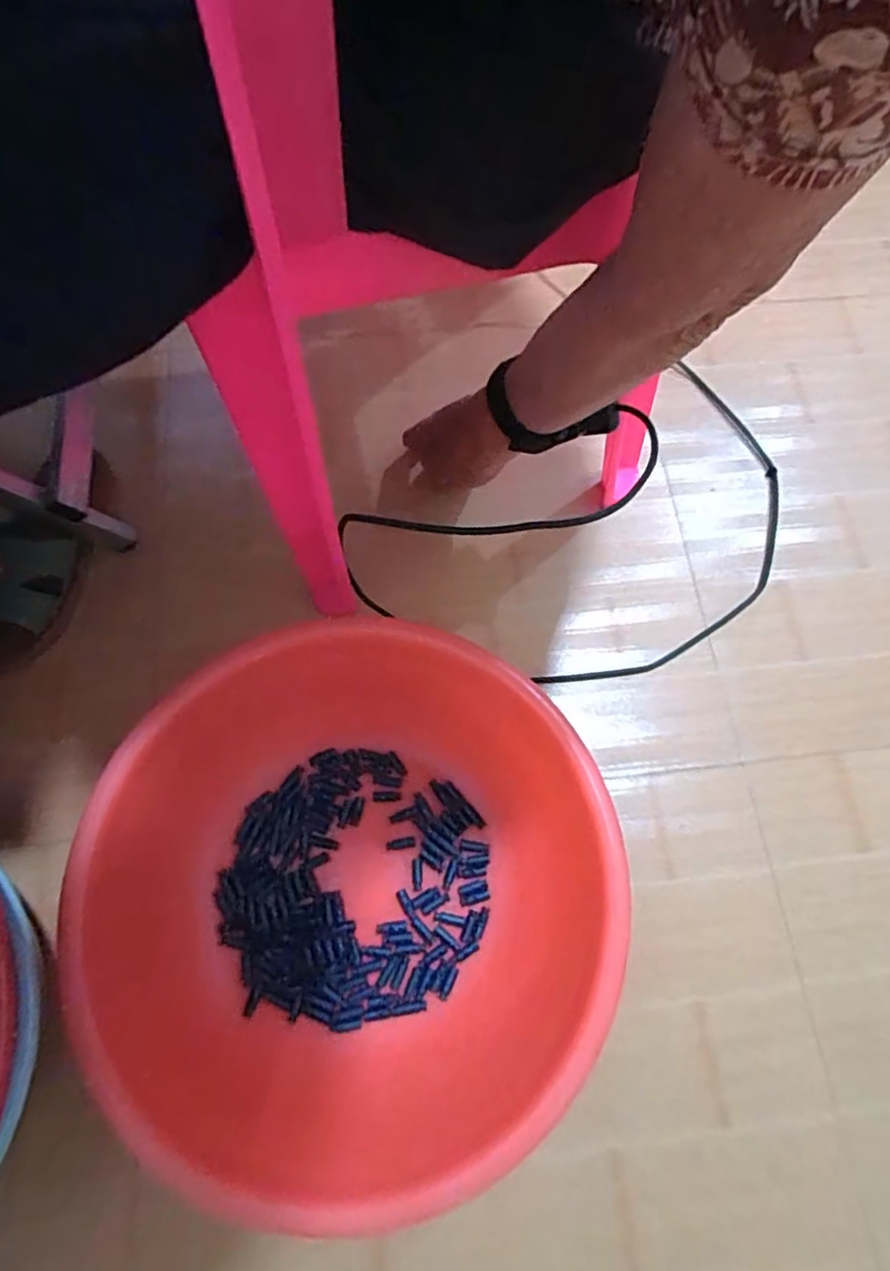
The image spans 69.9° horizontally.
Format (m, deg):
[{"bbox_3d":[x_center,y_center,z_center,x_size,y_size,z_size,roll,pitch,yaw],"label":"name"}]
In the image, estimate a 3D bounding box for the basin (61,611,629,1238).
[{"bbox_3d":[-0.063,0.177,0.460,0.340,0.108,0.347,0,69,0],"label":"basin"}]

